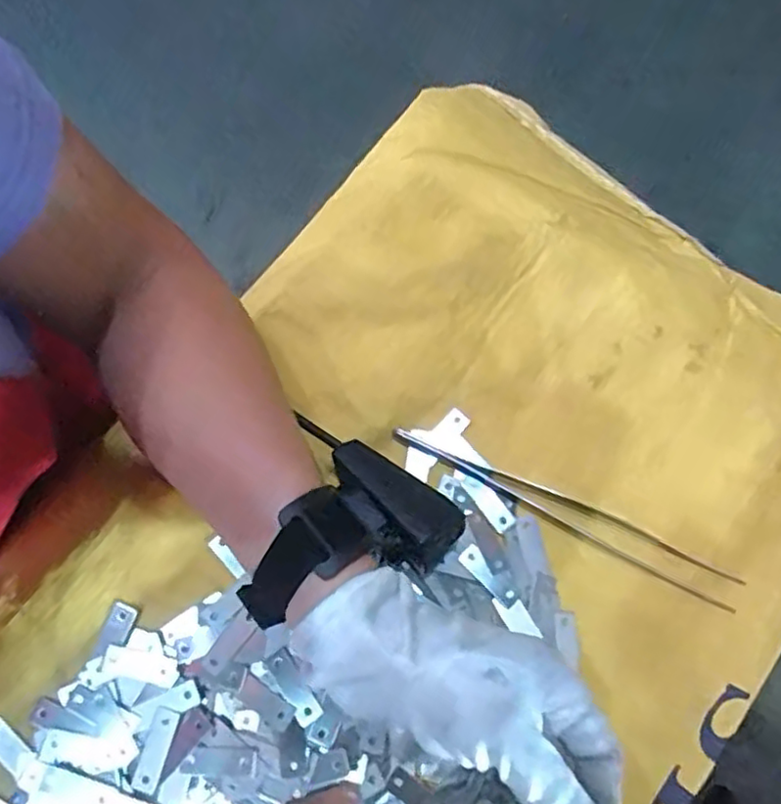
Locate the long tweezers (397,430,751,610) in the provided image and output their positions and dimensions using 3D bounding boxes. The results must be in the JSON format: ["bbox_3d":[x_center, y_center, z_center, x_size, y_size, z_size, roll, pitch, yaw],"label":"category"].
[{"bbox_3d":[0.090,0.056,0.339,0.191,0.006,0.017,27,73,6],"label":"long tweezers"}]

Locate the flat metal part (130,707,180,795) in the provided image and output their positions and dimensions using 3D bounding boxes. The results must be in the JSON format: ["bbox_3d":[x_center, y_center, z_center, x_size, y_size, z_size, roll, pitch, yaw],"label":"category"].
[{"bbox_3d":[-0.110,0.163,0.303,0.012,0.004,0.035,14,72,3],"label":"flat metal part"}]

